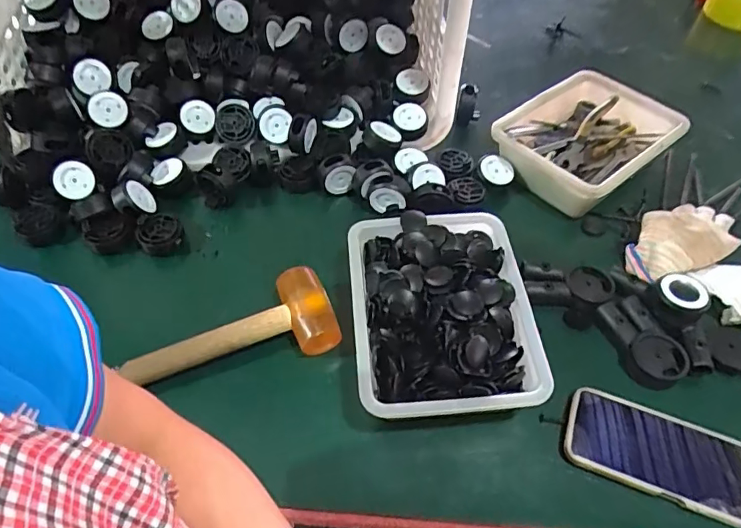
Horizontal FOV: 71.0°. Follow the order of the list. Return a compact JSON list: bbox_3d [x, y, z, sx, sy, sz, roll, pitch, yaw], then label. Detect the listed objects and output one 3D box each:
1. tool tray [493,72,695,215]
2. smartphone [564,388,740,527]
[{"bbox_3d":[0.317,-0.183,0.756,0.250,0.066,0.182,-34,60,-24],"label":"tool tray"},{"bbox_3d":[0.277,0.180,0.498,0.167,0.015,0.083,18,54,13],"label":"smartphone"}]

